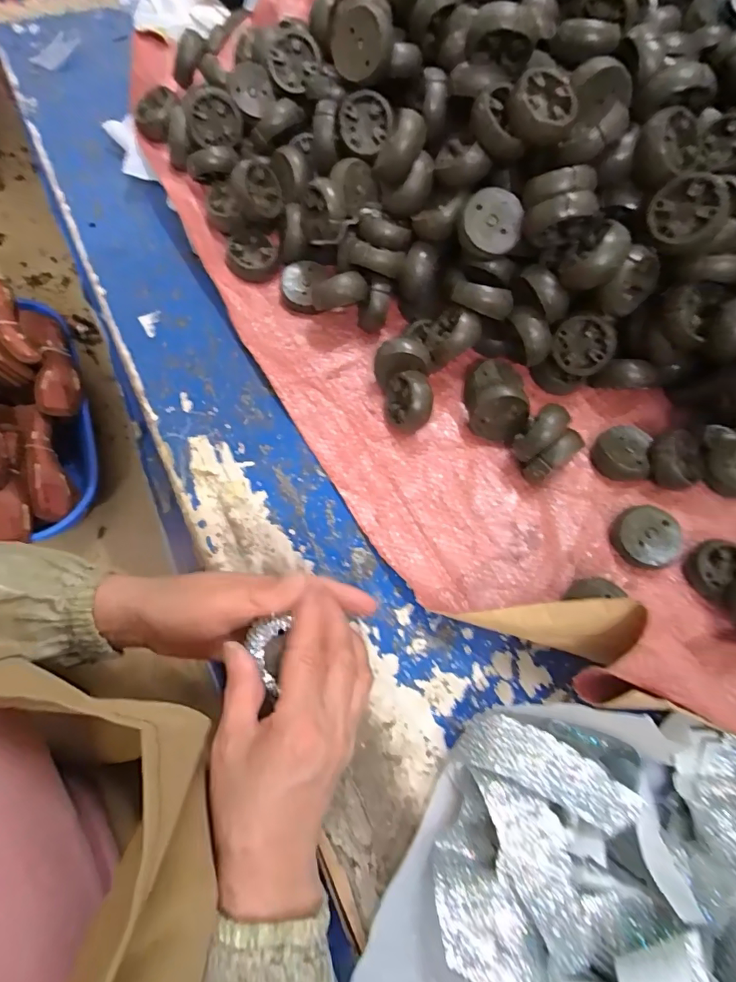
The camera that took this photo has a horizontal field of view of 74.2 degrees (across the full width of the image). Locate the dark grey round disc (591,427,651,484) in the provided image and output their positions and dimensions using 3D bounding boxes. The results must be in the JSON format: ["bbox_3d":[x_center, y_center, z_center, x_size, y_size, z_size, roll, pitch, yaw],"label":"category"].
[{"bbox_3d":[0.225,-0.037,0.433,0.042,0.022,0.051,16,69,4],"label":"dark grey round disc"}]

